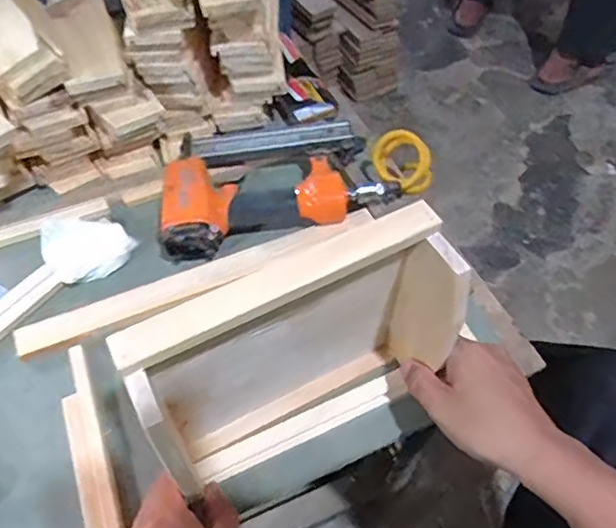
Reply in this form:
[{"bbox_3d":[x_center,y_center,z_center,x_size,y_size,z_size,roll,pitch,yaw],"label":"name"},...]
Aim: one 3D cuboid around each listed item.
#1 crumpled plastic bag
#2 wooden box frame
[{"bbox_3d":[-0.234,-0.022,0.606,0.085,0.037,0.067,-23,59,-16],"label":"crumpled plastic bag"},{"bbox_3d":[-0.005,0.082,0.440,0.229,0.213,0.073,-23,59,-16],"label":"wooden box frame"}]

